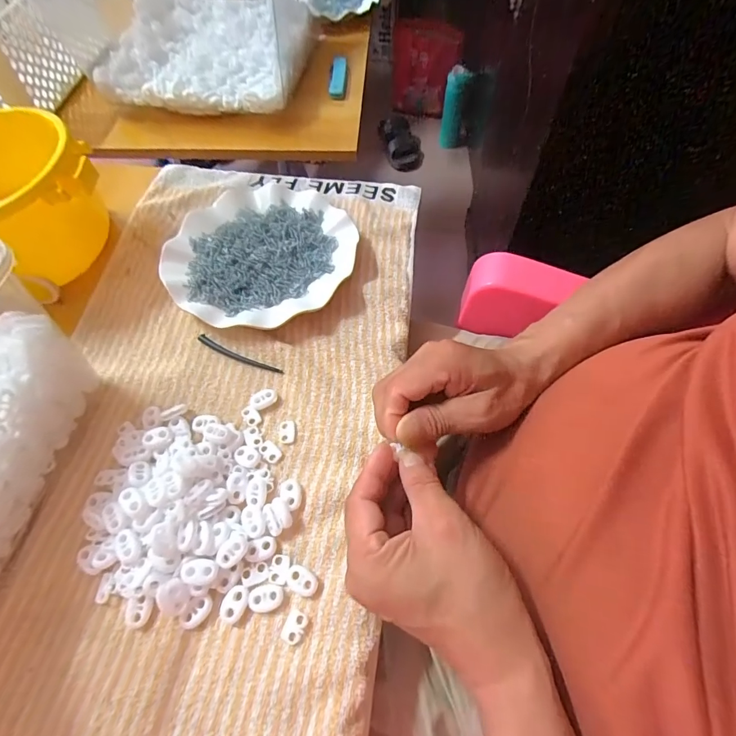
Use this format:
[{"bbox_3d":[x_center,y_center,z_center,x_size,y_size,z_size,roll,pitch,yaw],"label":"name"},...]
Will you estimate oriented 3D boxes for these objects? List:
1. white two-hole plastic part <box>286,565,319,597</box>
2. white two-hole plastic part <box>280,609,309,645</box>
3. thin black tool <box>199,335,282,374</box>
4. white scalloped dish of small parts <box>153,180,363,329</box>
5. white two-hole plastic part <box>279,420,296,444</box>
[{"bbox_3d":[-0.044,0.143,0.271,0.022,0.006,0.015,23,64,14],"label":"white two-hole plastic part"},{"bbox_3d":[-0.048,0.167,0.259,0.014,0.004,0.018,20,63,13],"label":"white two-hole plastic part"},{"bbox_3d":[-0.116,-0.011,0.360,0.088,0.005,0.010,23,64,14],"label":"thin black tool"},{"bbox_3d":[-0.104,-0.112,0.402,0.172,0.020,0.176,-1,61,2],"label":"white scalloped dish of small parts"},{"bbox_3d":[-0.065,0.051,0.324,0.013,0.004,0.020,-5,61,-1],"label":"white two-hole plastic part"}]

